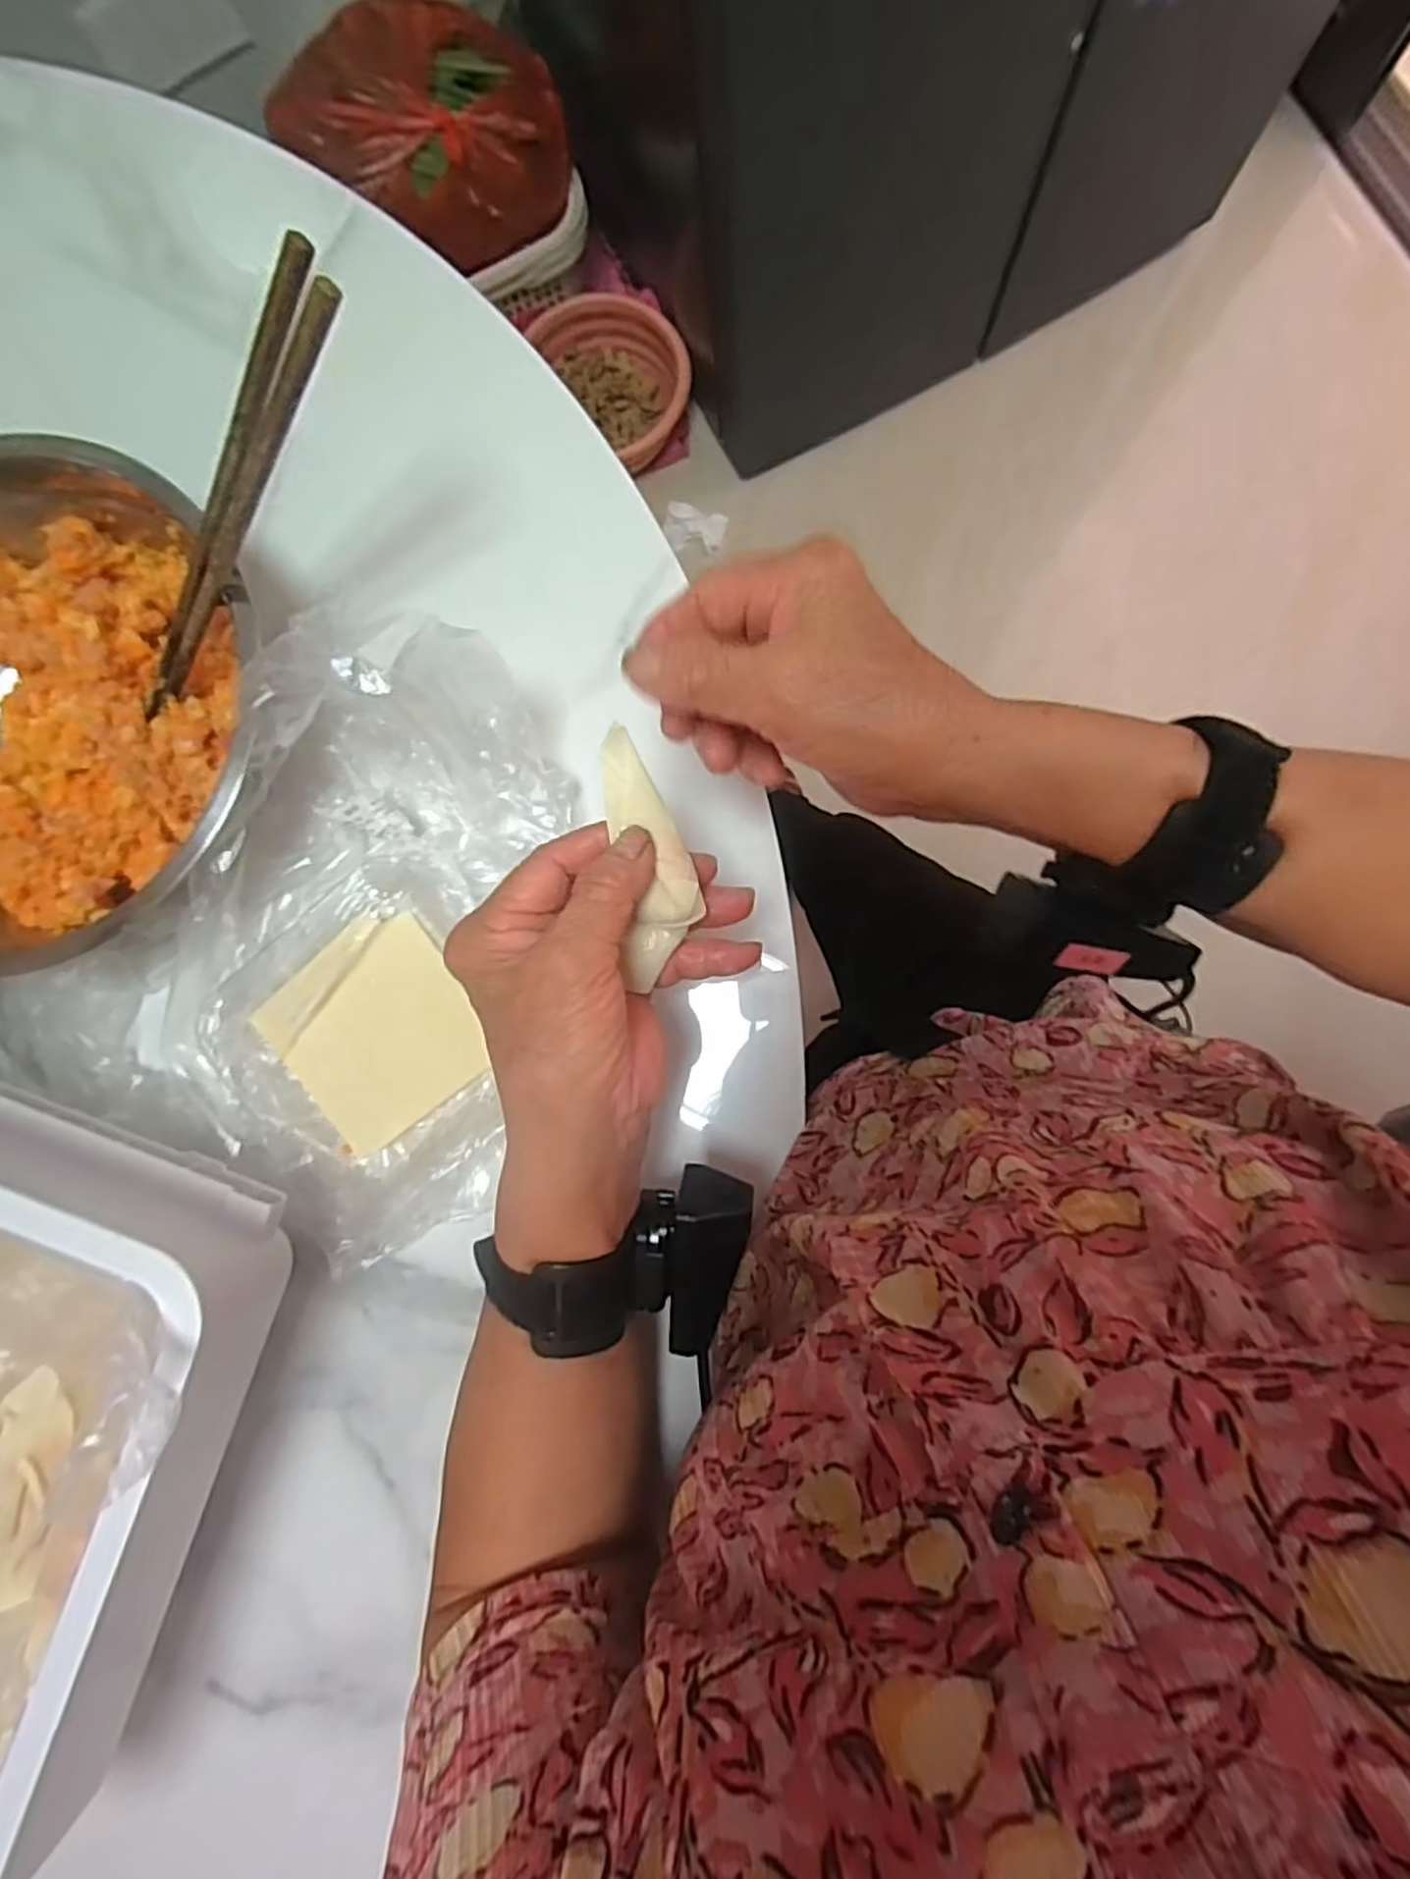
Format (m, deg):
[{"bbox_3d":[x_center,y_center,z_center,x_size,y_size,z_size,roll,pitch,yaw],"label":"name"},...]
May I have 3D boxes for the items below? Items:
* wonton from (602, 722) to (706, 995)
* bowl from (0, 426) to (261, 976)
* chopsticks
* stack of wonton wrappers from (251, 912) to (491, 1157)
[{"bbox_3d":[-0.019,-0.028,0.274,0.028,0.013,0.093,-8,108,3],"label":"wonton"},{"bbox_3d":[-0.304,-0.096,0.351,0.213,0.073,0.219,0,85,4],"label":"bowl"},{"bbox_3d":[-0.192,-0.162,0.303,0.213,0.011,0.028,-34,83,38],"label":"chopsticks"},{"bbox_3d":[-0.156,0.043,0.365,0.088,0.010,0.090,-36,84,0],"label":"stack of wonton wrappers"}]

